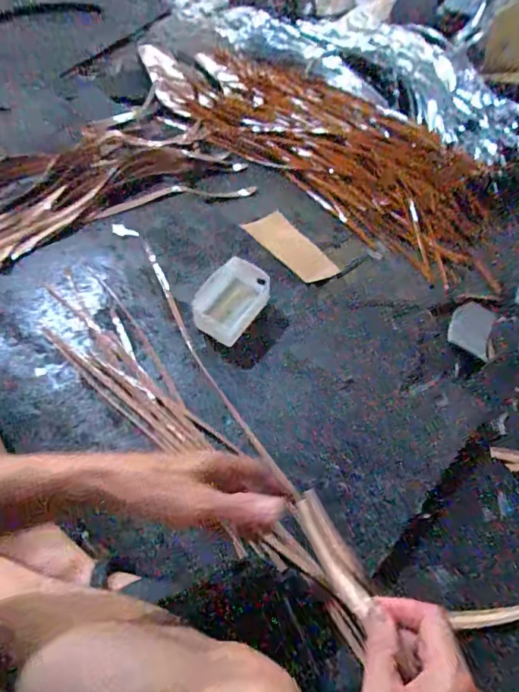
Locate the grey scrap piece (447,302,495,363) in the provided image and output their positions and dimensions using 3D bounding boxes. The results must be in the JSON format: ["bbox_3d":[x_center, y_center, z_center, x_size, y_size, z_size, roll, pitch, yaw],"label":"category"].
[{"bbox_3d":[0.315,-0.027,0.712,0.060,0.007,0.089,23,62,4],"label":"grey scrap piece"}]

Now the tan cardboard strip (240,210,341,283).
[{"bbox_3d":[0.049,-0.150,0.731,0.076,0.008,0.148,-28,65,-36],"label":"tan cardboard strip"}]

